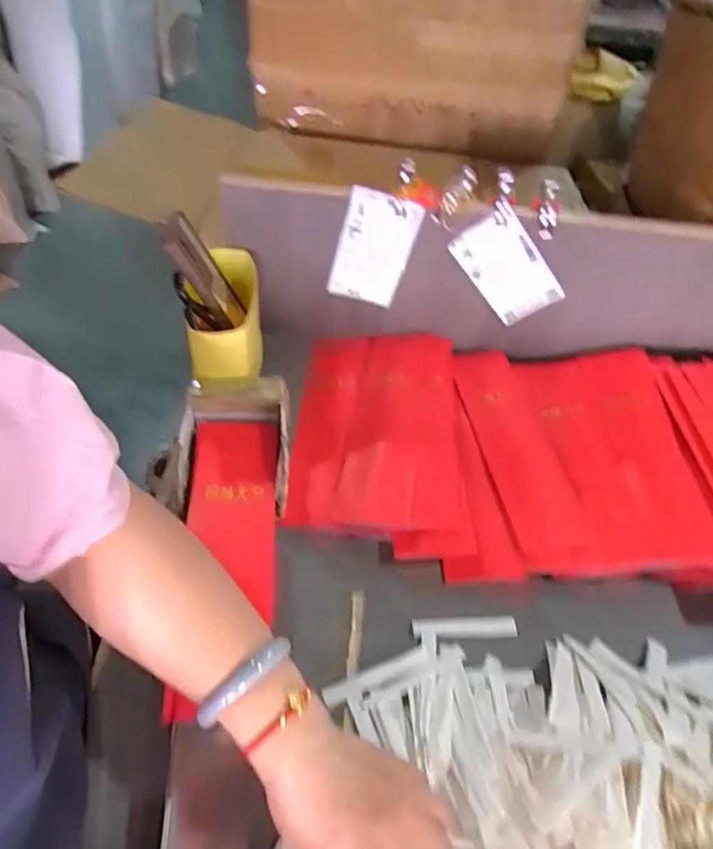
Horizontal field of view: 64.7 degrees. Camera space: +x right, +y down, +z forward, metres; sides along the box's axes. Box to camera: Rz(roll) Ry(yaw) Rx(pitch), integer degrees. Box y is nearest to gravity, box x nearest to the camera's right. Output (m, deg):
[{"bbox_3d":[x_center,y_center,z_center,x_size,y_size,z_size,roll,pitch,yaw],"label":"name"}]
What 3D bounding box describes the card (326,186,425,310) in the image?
[{"bbox_3d":[0.018,-0.194,0.638,0.081,0.142,0.008,8,50,-13],"label":"card"}]

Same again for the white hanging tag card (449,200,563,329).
[{"bbox_3d":[0.171,-0.178,0.645,0.079,0.151,0.007,-21,44,33],"label":"white hanging tag card"}]

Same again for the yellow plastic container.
[{"bbox_3d":[-0.138,-0.113,0.621,0.065,0.085,0.152,2,49,-3],"label":"yellow plastic container"}]

